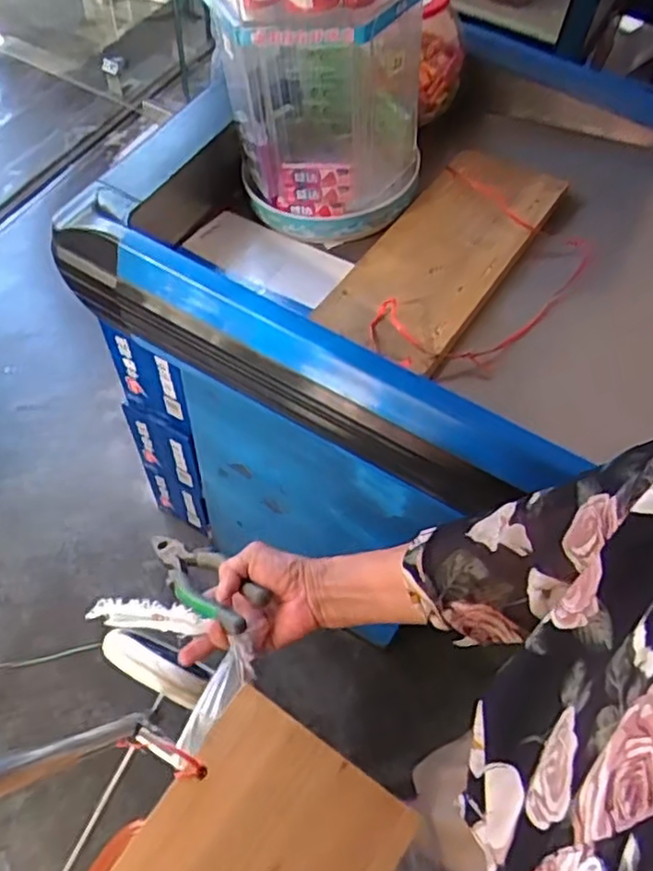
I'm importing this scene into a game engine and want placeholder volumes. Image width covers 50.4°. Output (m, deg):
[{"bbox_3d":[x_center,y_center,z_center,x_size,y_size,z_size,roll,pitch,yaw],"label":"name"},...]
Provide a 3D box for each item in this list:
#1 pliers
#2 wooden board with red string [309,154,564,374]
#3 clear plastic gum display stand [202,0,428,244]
[{"bbox_3d":[-0.124,0.130,0.656,0.055,0.015,0.199,-38,30,-22],"label":"pliers"},{"bbox_3d":[0.133,-0.205,0.759,0.141,0.022,0.336,31,63,14],"label":"wooden board with red string"},{"bbox_3d":[-0.010,-0.393,0.709,0.228,0.318,0.214,0,60,-4],"label":"clear plastic gum display stand"}]

